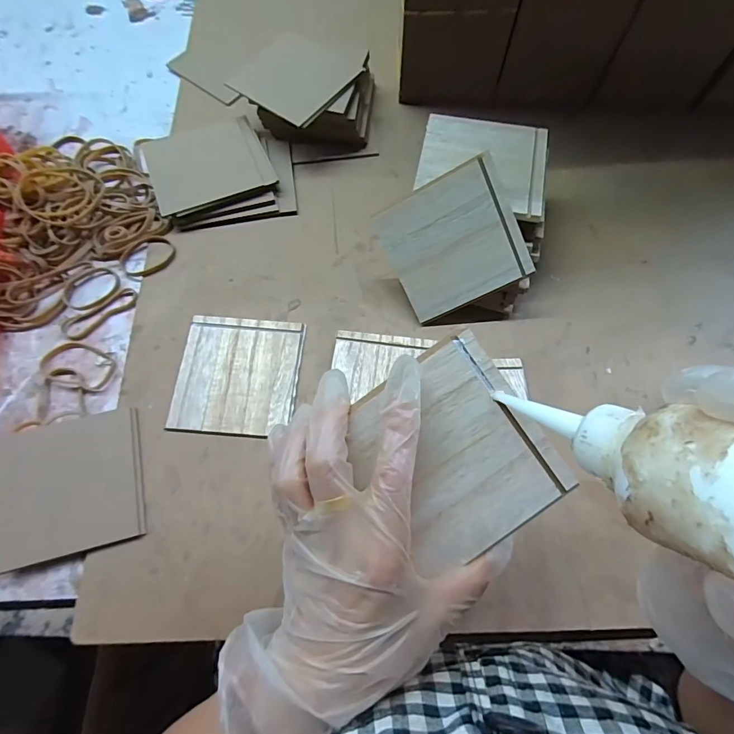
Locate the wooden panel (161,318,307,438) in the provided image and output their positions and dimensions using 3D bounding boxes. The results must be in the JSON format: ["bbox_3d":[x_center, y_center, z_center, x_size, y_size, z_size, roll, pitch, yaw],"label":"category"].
[{"bbox_3d":[-0.115,0.007,0.376,0.106,0.005,0.109,4,70,2],"label":"wooden panel"}]

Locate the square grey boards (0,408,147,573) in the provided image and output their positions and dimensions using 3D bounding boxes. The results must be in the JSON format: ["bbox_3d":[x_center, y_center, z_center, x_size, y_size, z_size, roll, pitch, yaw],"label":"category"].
[{"bbox_3d":[-0.242,0.095,0.340,0.114,0.013,0.108,-14,70,-4],"label":"square grey boards"}]

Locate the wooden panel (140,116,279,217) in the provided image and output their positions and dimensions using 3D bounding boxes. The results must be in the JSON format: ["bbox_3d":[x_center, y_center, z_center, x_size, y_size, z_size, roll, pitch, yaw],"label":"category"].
[{"bbox_3d":[-0.167,-0.213,0.442,0.119,0.007,0.097,-23,75,-8],"label":"wooden panel"}]

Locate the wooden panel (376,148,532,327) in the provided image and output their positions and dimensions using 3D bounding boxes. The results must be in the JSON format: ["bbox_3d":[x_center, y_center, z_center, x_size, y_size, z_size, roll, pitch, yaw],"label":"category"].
[{"bbox_3d":[0.074,-0.105,0.362,0.105,0.005,0.107,-24,107,16],"label":"wooden panel"}]

